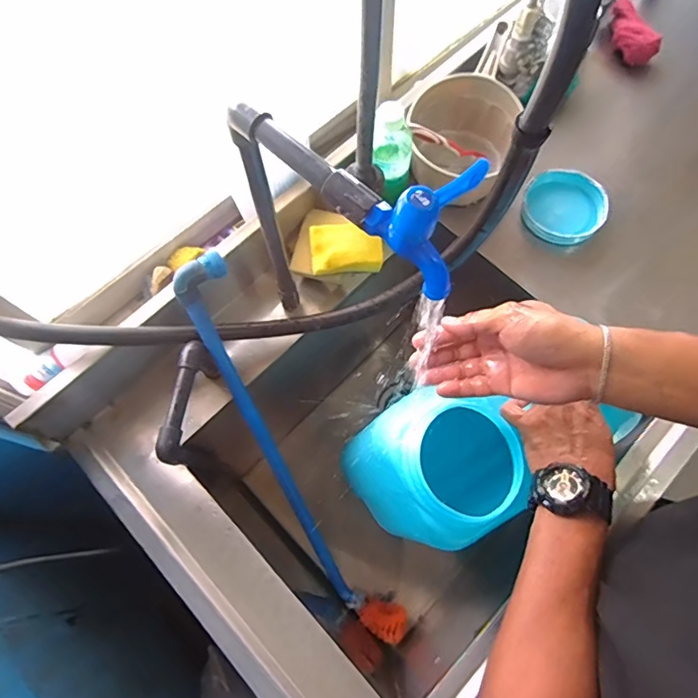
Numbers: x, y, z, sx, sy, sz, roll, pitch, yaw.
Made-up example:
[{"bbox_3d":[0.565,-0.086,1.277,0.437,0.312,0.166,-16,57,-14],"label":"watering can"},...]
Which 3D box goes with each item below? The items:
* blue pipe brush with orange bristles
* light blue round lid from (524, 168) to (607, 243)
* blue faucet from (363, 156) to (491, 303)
[{"bbox_3d":[-0.069,0.194,0.721,0.093,0.077,0.700,-28,114,-9],"label":"blue pipe brush with orange bristles"},{"bbox_3d":[0.323,-0.214,0.748,0.117,0.028,0.121,-1,68,2],"label":"light blue round lid"},{"bbox_3d":[0.050,-0.091,0.351,0.071,0.073,0.064,23,71,11],"label":"blue faucet"}]

